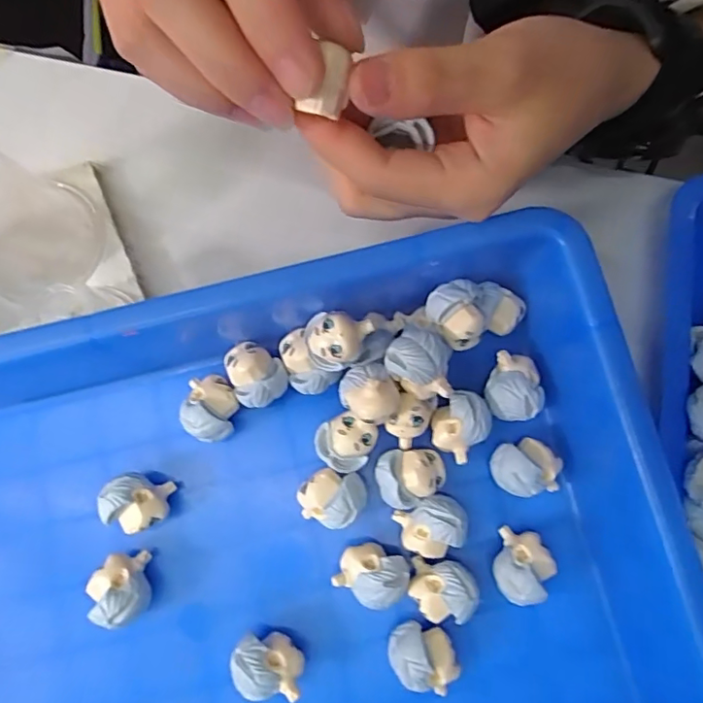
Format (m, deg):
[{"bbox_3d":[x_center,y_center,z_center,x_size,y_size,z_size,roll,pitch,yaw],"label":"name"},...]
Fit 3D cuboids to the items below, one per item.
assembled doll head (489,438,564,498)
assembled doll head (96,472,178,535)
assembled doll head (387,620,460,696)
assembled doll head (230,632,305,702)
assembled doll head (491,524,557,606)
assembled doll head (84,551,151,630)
[{"bbox_3d":[0.073,0.049,0.230,0.025,0.021,0.023,0,77,0],"label":"assembled doll head"},{"bbox_3d":[-0.089,0.064,0.230,0.025,0.024,0.022,18,78,4],"label":"assembled doll head"},{"bbox_3d":[0.029,0.122,0.219,0.027,0.026,0.022,21,78,4],"label":"assembled doll head"},{"bbox_3d":[-0.033,0.125,0.219,0.027,0.026,0.022,1,77,0],"label":"assembled doll head"},{"bbox_3d":[0.071,0.088,0.223,0.021,0.020,0.027,16,78,3],"label":"assembled doll head"},{"bbox_3d":[-0.093,0.096,0.223,0.022,0.024,0.026,-18,78,-4],"label":"assembled doll head"}]

